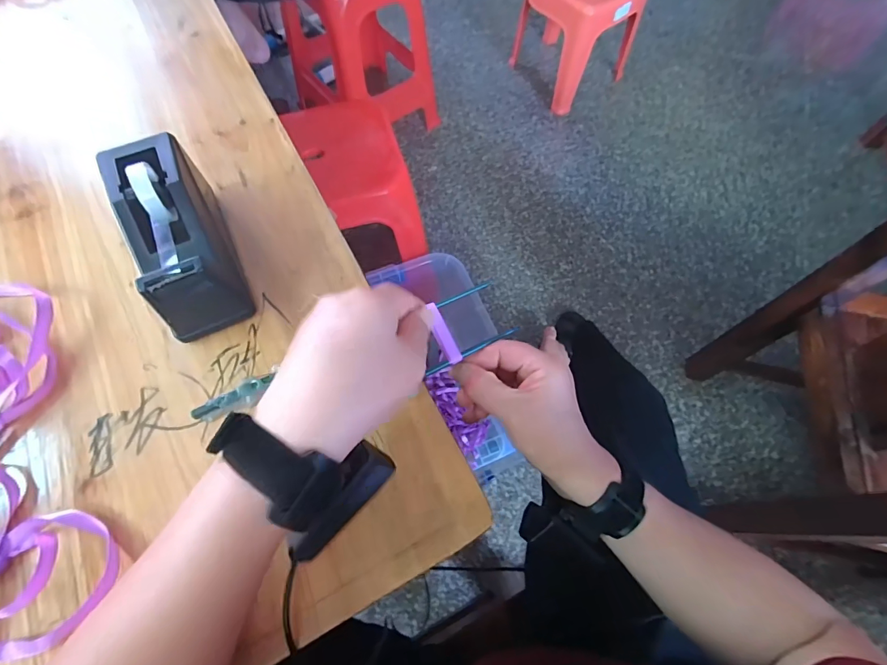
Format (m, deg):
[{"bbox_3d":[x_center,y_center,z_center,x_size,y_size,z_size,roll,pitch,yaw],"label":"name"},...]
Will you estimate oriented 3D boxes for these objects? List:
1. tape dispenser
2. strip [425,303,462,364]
[{"bbox_3d":[-0.205,-0.075,0.321,0.061,0.074,0.152,-23,69,-11],"label":"tape dispenser"},{"bbox_3d":[0.000,0.000,0.322,0.012,0.004,0.050,-20,74,-10],"label":"strip"}]

